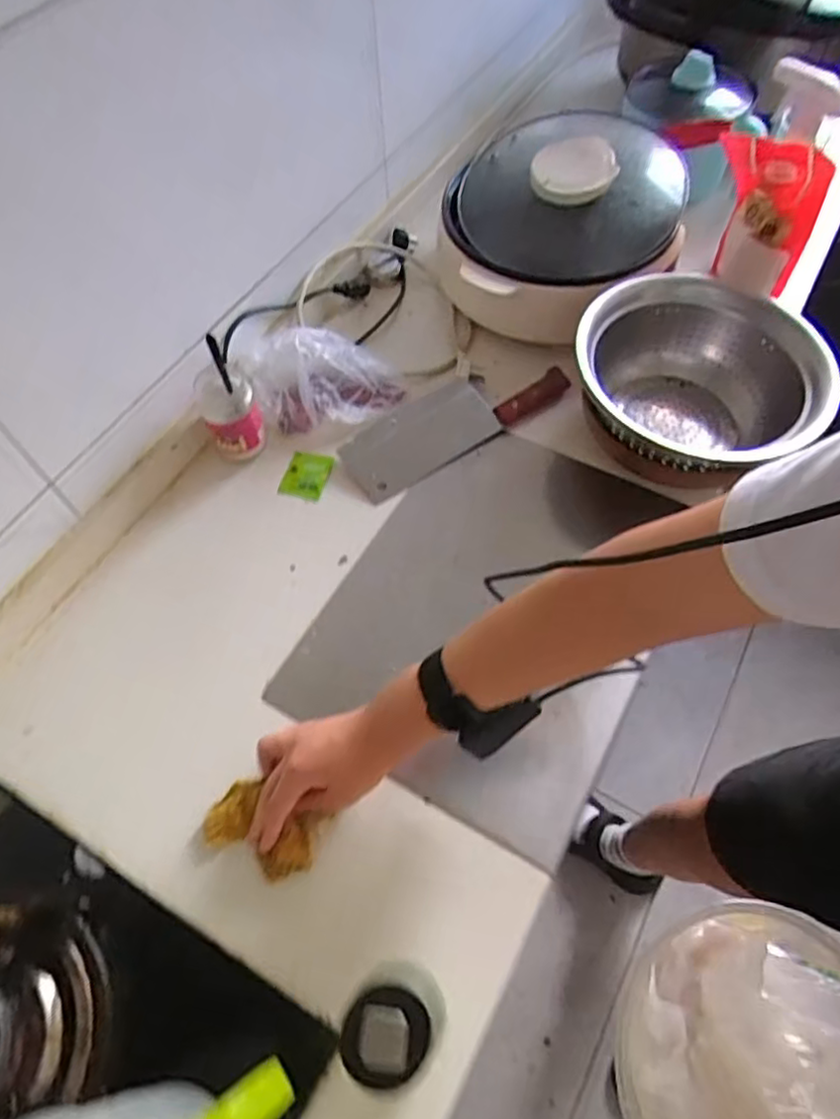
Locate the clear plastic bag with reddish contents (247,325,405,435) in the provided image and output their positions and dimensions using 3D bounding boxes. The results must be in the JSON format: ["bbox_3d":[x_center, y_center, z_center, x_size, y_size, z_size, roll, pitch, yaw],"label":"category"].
[{"bbox_3d":[-0.108,-0.209,0.752,0.160,0.068,0.099,-7,60,-2],"label":"clear plastic bag with reddish contents"}]

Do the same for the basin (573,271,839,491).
[{"bbox_3d":[0.272,-0.167,0.678,0.212,0.129,0.234,-33,64,-16],"label":"basin"}]

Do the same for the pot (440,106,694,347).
[{"bbox_3d":[0.163,-0.388,0.784,0.274,0.170,0.268,-1,60,1],"label":"pot"}]

